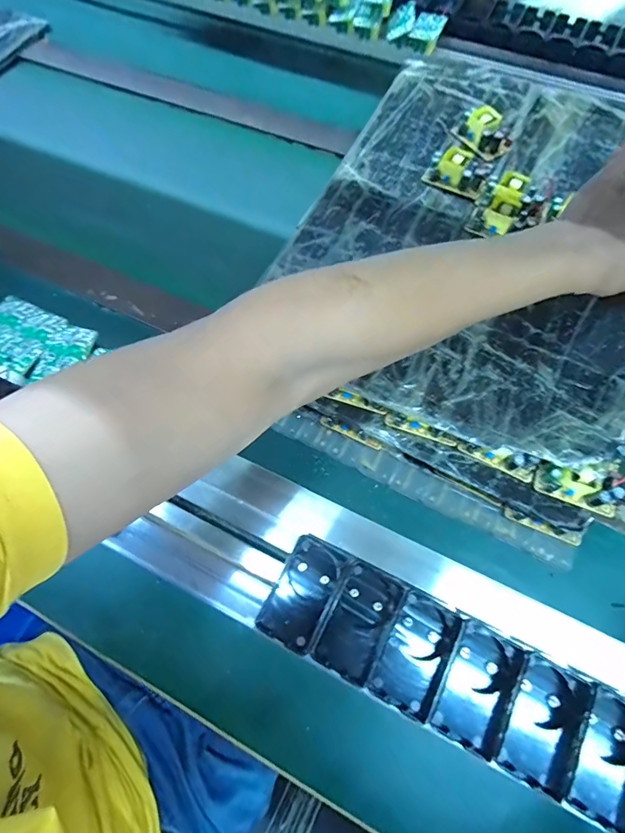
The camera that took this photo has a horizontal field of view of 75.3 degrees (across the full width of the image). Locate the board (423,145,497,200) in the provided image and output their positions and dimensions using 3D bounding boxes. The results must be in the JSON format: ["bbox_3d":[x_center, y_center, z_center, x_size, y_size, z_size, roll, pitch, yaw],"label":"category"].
[{"bbox_3d":[0.157,-0.258,0.428,0.066,0.026,0.032,28,71,13],"label":"board"}]

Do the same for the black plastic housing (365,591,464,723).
[{"bbox_3d":[0.072,0.163,0.280,0.041,0.015,0.070,30,71,13],"label":"black plastic housing"}]

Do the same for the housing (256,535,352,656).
[{"bbox_3d":[-0.006,0.130,0.301,0.041,0.014,0.074,26,70,12],"label":"housing"}]

